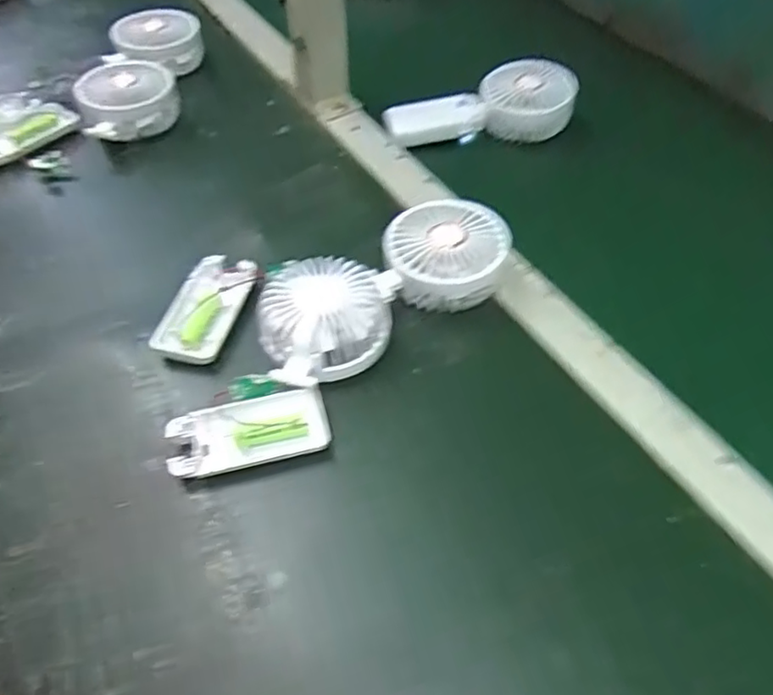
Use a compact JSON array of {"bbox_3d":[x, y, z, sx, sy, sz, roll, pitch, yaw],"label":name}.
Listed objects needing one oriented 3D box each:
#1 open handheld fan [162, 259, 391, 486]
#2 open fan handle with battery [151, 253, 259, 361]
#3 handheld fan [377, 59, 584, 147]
[{"bbox_3d":[-0.067,0.016,0.430,0.089,0.034,0.179,27,69,21],"label":"open handheld fan"},{"bbox_3d":[-0.133,-0.030,0.476,0.052,0.014,0.094,13,53,11],"label":"open fan handle with battery"},{"bbox_3d":[0.089,-0.245,0.645,0.182,0.067,0.061,-7,52,-5],"label":"handheld fan"}]

